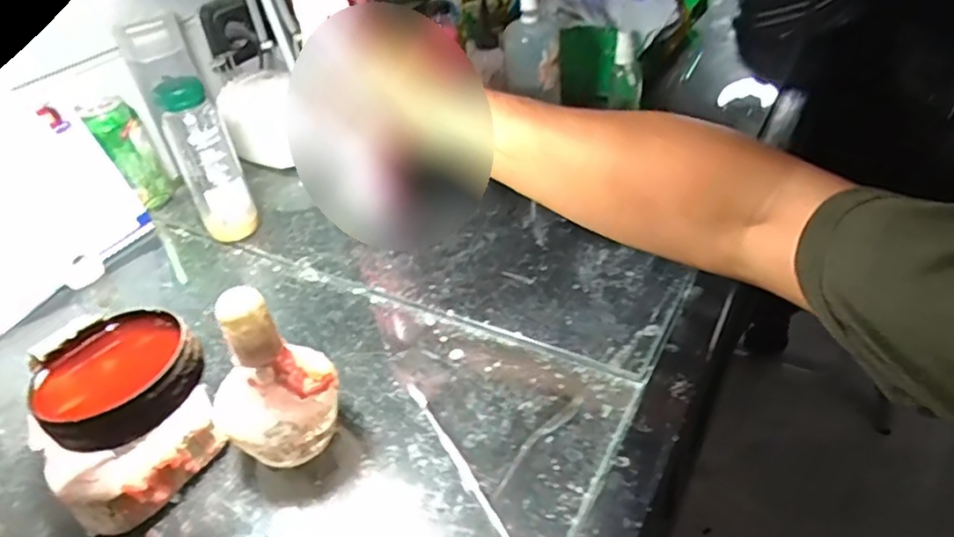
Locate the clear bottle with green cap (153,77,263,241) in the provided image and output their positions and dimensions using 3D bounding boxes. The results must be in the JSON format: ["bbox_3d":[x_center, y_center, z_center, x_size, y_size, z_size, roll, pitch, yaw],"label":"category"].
[{"bbox_3d":[-0.252,-0.097,0.596,0.049,0.159,0.046,-24,41,-21],"label":"clear bottle with green cap"}]

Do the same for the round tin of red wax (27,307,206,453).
[{"bbox_3d":[-0.177,0.049,0.309,0.081,0.017,0.071,26,49,35],"label":"round tin of red wax"}]

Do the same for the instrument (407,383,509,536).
[{"bbox_3d":[-0.011,0.124,0.395,0.009,0.006,0.155,-23,41,-19],"label":"instrument"}]

